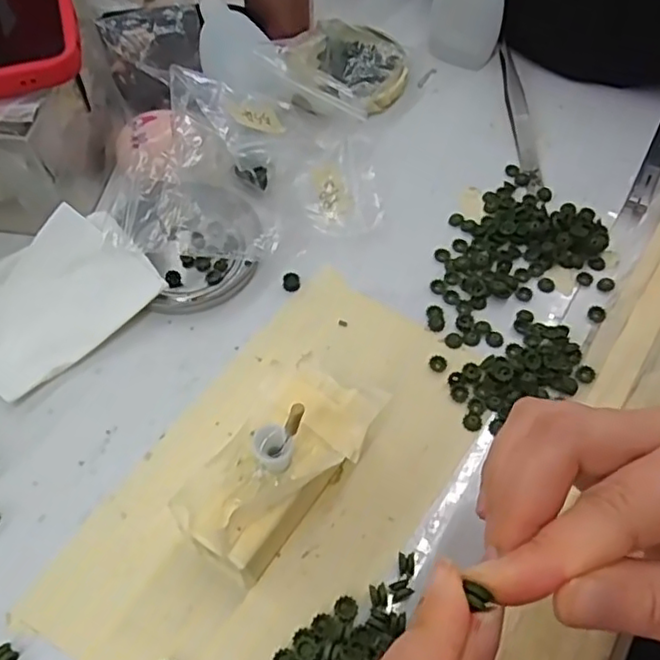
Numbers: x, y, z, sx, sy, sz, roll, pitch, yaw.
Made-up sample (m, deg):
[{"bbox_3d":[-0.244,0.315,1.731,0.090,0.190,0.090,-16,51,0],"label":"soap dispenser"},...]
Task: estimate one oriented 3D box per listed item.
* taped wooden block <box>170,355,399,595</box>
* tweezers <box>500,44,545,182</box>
[{"bbox_3d":[-0.017,0.053,0.250,0.044,0.039,0.088,33,64,18],"label":"taped wooden block"},{"bbox_3d":[0.115,-0.135,0.385,0.014,0.005,0.116,2,59,1],"label":"tweezers"}]

